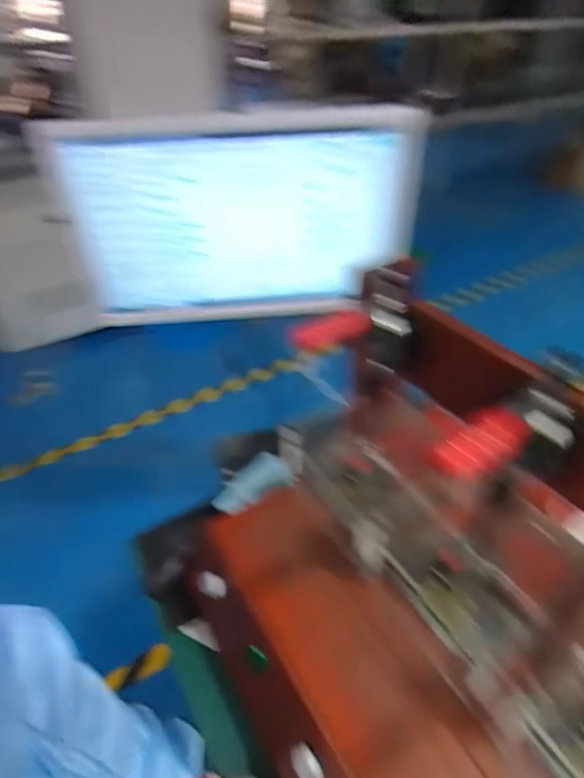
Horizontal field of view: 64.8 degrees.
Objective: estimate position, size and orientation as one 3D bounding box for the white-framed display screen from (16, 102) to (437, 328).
[{"bbox_3d":[-0.069,-0.219,0.624,0.456,0.276,0.054,-4,51,-1],"label":"white-framed display screen"}]

